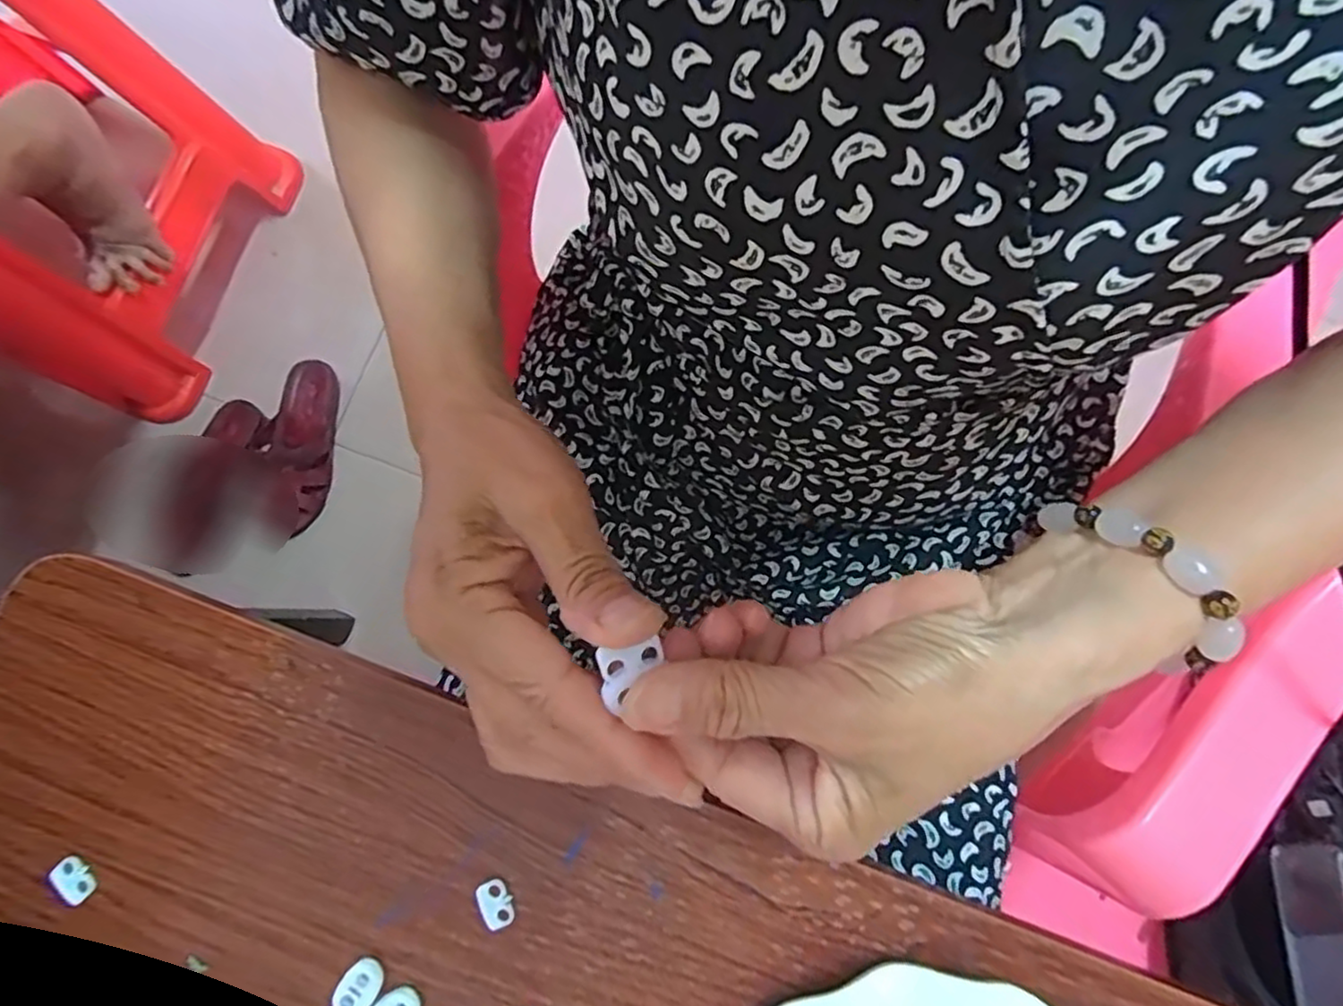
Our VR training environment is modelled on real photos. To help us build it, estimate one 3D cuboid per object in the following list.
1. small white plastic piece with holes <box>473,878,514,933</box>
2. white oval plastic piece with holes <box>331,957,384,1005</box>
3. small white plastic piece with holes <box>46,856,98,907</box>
[{"bbox_3d":[-0.075,0.170,0.287,0.014,0.004,0.020,-31,80,-3],"label":"small white plastic piece with holes"},{"bbox_3d":[-0.130,0.201,0.279,0.015,0.005,0.023,40,84,8],"label":"white oval plastic piece with holes"},{"bbox_3d":[-0.257,0.161,0.288,0.020,0.004,0.015,39,84,8],"label":"small white plastic piece with holes"}]

